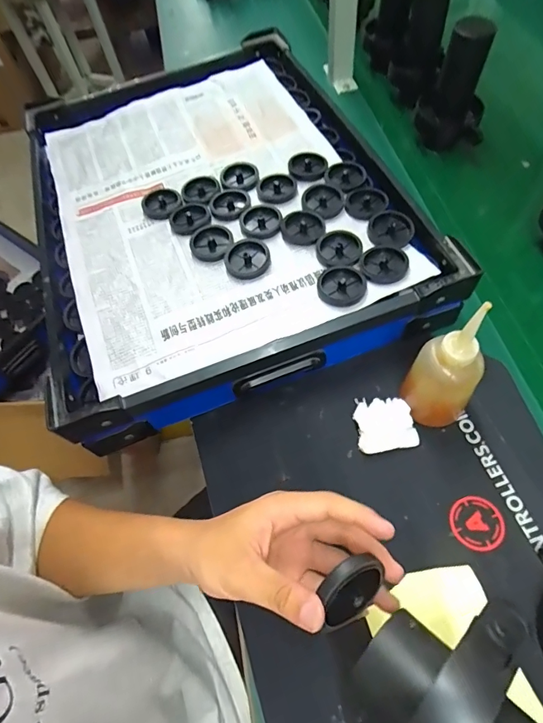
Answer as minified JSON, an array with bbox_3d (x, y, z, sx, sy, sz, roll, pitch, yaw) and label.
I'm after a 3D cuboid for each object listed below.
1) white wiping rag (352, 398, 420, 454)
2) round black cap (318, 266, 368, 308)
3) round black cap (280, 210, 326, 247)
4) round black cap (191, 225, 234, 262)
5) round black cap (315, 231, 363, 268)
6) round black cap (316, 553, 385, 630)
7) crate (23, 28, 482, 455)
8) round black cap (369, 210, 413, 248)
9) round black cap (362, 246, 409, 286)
[{"bbox_3d":[0.118,0.065,0.442,0.058,0.021,0.053,-9,58,-2],"label":"white wiping rag"},{"bbox_3d":[0.079,-0.084,0.472,0.052,0.010,0.052,-2,58,3],"label":"round black cap"},{"bbox_3d":[0.039,-0.167,0.526,0.053,0.011,0.058,-2,58,3],"label":"round black cap"},{"bbox_3d":[-0.076,-0.150,0.540,0.054,0.016,0.059,-2,58,3],"label":"round black cap"},{"bbox_3d":[0.079,-0.133,0.500,0.050,0.013,0.052,-2,58,3],"label":"round black cap"},{"bbox_3d":[0.050,0.146,0.267,0.044,0.058,0.010,-23,39,-25],"label":"round black cap"},{"bbox_3d":[-0.098,-0.253,0.626,0.466,0.091,0.684,-17,59,-7],"label":"crate"},{"bbox_3d":[0.146,-0.162,0.514,0.051,0.013,0.051,-2,58,3],"label":"round black cap"},{"bbox_3d":[0.129,-0.113,0.485,0.050,0.007,0.061,1,58,4],"label":"round black cap"}]

